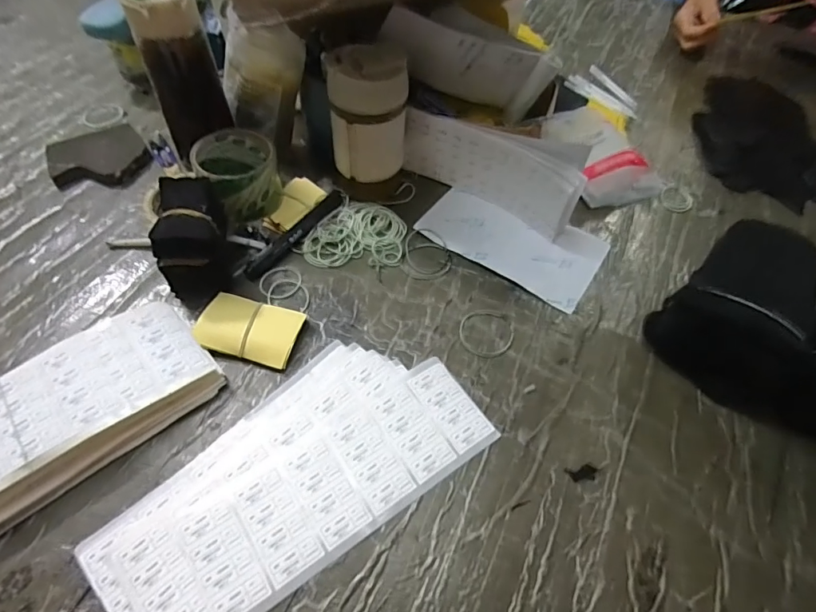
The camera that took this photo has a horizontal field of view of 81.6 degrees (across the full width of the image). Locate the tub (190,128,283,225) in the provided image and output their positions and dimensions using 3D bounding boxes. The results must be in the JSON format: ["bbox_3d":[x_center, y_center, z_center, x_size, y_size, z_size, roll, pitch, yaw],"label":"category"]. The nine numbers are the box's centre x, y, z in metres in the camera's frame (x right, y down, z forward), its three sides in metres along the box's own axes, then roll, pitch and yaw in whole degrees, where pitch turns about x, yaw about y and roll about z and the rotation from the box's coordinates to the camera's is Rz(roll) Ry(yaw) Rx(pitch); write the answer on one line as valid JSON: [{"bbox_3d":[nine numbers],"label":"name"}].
[{"bbox_3d":[-0.190,-0.146,0.532,0.079,0.069,0.097,-30,63,-21],"label":"tub"}]

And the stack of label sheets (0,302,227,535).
[{"bbox_3d":[-0.307,0.106,0.379,0.291,0.040,0.104,-36,65,-23],"label":"stack of label sheets"}]

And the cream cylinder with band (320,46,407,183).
[{"bbox_3d":[-0.042,-0.205,0.512,0.081,0.121,0.065,-3,57,-4],"label":"cream cylinder with band"}]

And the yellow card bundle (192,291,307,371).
[{"bbox_3d":[-0.153,0.022,0.457,0.092,0.022,0.062,15,57,7],"label":"yellow card bundle"}]

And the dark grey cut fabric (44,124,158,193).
[{"bbox_3d":[-0.377,-0.179,0.580,0.108,0.024,0.086,-24,61,-18],"label":"dark grey cut fabric"}]

